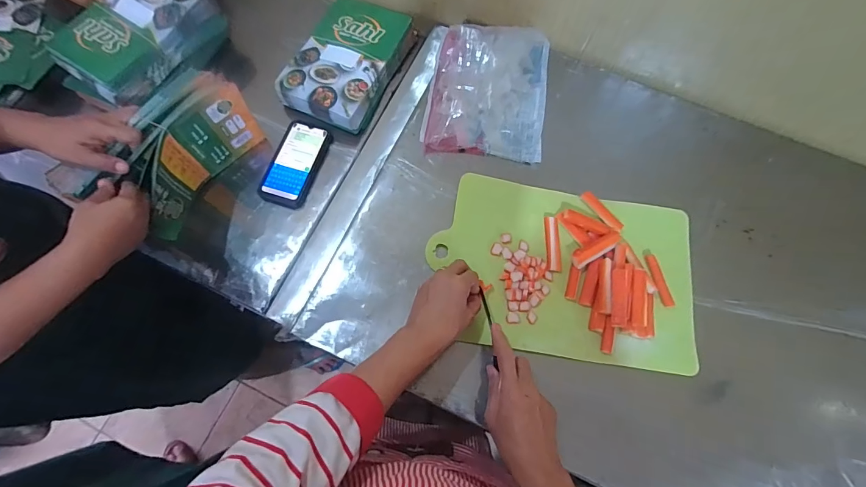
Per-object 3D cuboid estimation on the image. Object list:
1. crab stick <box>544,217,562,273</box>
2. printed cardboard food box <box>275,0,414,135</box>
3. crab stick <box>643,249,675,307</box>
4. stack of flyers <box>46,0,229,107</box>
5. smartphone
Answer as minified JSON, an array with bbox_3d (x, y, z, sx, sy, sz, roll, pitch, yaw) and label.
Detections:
[{"bbox_3d":[0.173,0.000,0.558,0.020,0.012,0.078,0,73,-1],"label":"crab stick"},{"bbox_3d":[-0.167,-0.344,0.726,0.179,0.053,0.255,23,74,6],"label":"printed cardboard food box"},{"bbox_3d":[0.315,0.046,0.545,0.014,0.013,0.083,-13,74,-4],"label":"crab stick"},{"bbox_3d":[-0.531,-0.380,0.710,0.192,0.079,0.255,30,75,8],"label":"stack of flyers"},{"bbox_3d":[-0.241,-0.144,0.685,0.081,0.016,0.159,16,74,4],"label":"smartphone"}]

